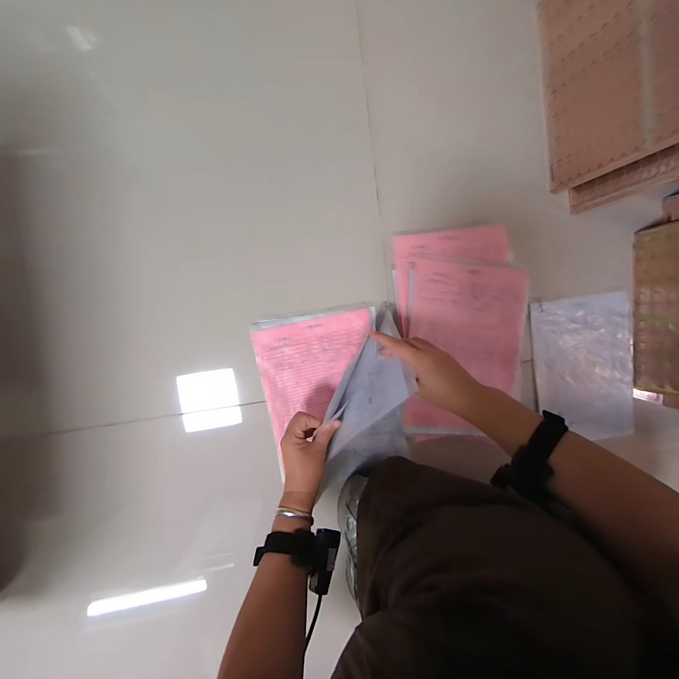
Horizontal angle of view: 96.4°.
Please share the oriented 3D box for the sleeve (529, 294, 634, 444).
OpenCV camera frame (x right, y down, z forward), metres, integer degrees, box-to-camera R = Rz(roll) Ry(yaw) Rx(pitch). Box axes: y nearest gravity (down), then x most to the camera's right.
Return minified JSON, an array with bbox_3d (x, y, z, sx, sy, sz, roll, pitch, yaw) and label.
[{"bbox_3d":[0.487,0.061,0.607,0.210,0.016,0.288,-9,97,-6],"label":"sleeve"}]

